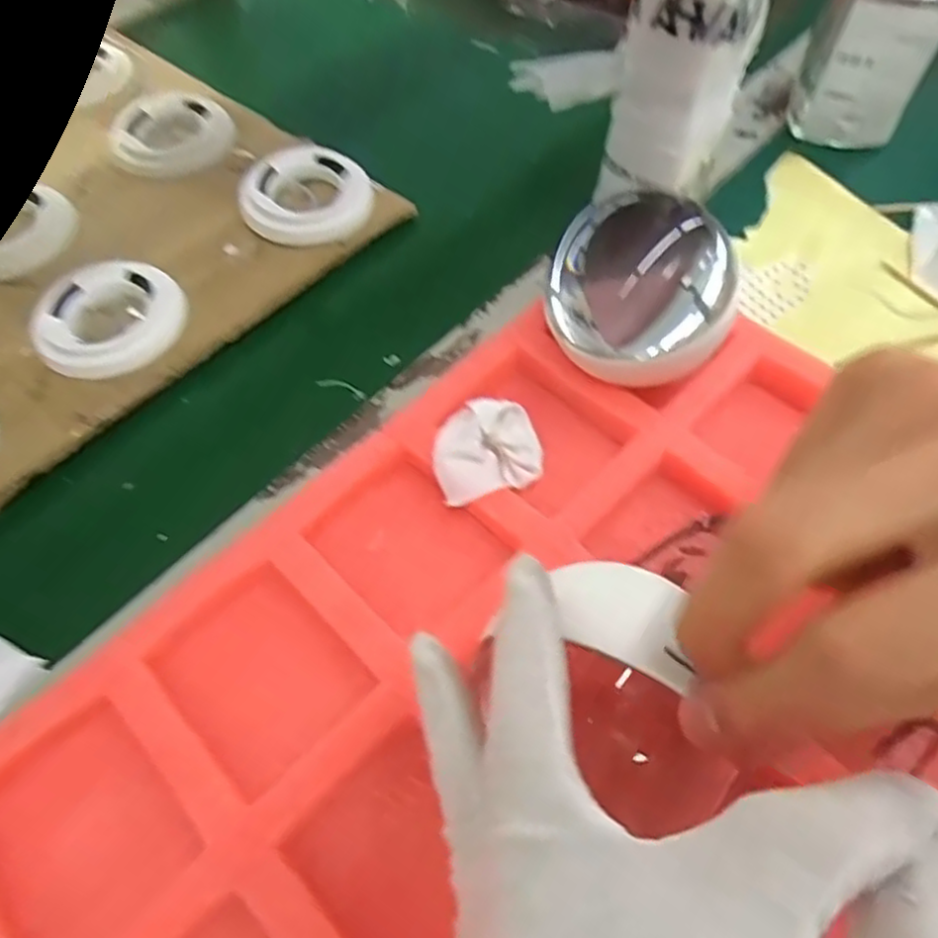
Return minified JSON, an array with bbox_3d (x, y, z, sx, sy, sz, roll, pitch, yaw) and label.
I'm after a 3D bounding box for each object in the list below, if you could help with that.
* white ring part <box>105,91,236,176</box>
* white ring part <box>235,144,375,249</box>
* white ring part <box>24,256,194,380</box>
[{"bbox_3d":[-0.181,-0.205,0.425,0.072,0.012,0.072,0,59,0],"label":"white ring part"},{"bbox_3d":[-0.089,-0.153,0.388,0.066,0.019,0.065,0,59,0],"label":"white ring part"},{"bbox_3d":[-0.178,-0.075,0.344,0.069,0.013,0.063,-7,59,-4],"label":"white ring part"}]

